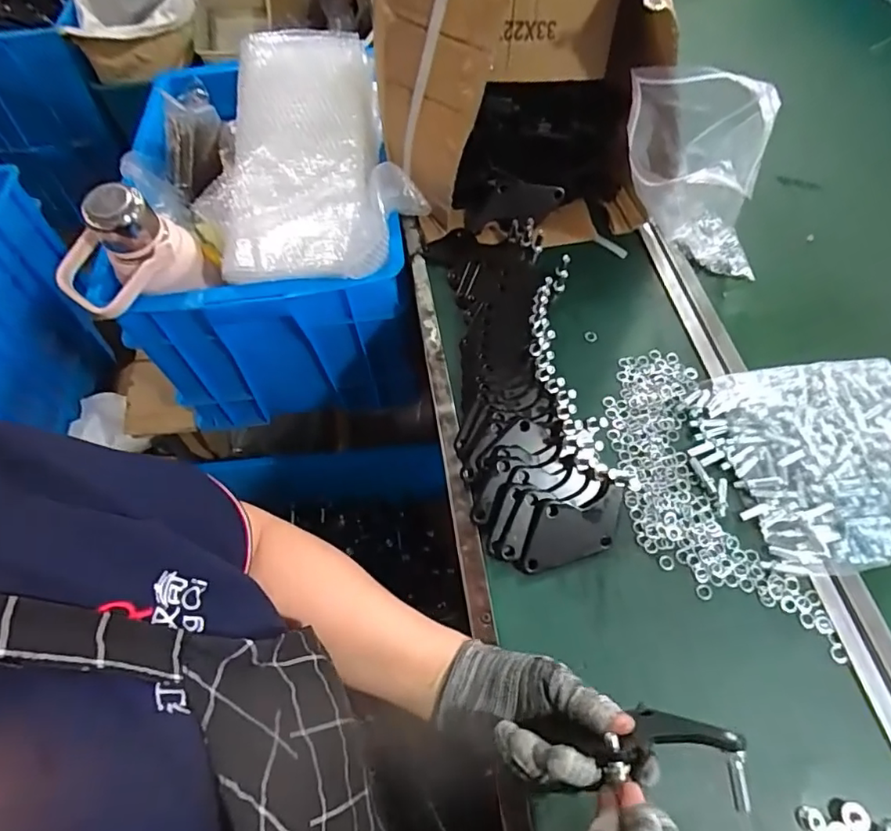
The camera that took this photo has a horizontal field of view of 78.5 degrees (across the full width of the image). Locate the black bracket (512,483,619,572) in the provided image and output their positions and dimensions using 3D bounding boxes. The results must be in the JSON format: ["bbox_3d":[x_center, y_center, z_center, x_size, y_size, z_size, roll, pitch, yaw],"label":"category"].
[{"bbox_3d":[0.108,0.100,0.472,0.101,0.009,0.055,-15,86,-4],"label":"black bracket"}]

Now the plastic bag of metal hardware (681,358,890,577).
[{"bbox_3d":[0.348,0.036,0.499,0.222,0.031,0.195,-14,58,-7],"label":"plastic bag of metal hardware"}]

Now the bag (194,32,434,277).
[{"bbox_3d":[-0.146,-0.304,0.643,0.227,0.060,0.311,2,76,-1],"label":"bag"}]

